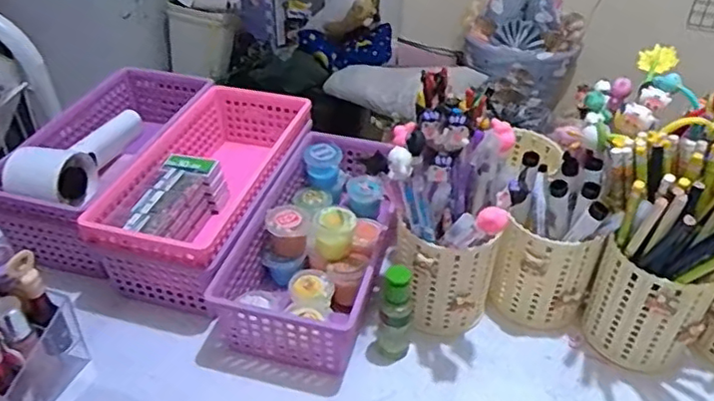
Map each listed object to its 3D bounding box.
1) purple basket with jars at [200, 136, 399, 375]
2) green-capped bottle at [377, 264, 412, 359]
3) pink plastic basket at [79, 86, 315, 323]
[{"bbox_3d":[-0.031,0.035,0.547,0.115,0.069,0.237,8,39,10],"label":"purple basket with jars"},{"bbox_3d":[0.030,0.086,0.471,0.024,0.088,0.020,2,38,2],"label":"green-capped bottle"},{"bbox_3d":[-0.134,-0.015,0.580,0.117,0.080,0.242,10,39,12],"label":"pink plastic basket"}]

